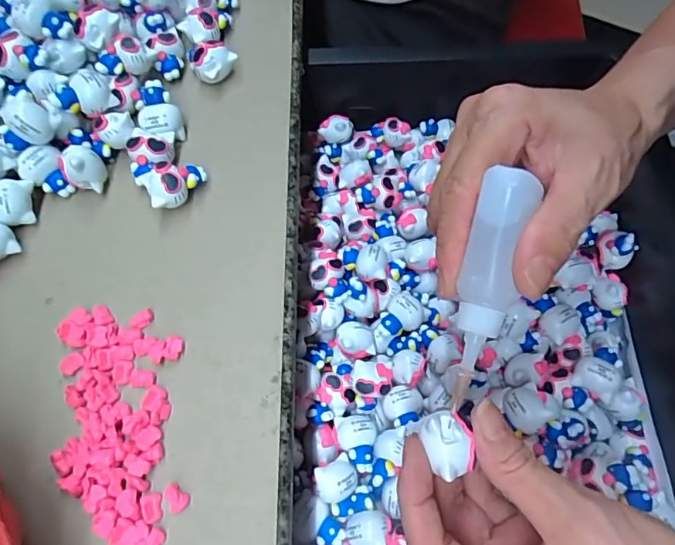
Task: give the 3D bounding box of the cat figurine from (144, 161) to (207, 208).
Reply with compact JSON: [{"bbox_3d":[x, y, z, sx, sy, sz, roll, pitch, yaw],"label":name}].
[{"bbox_3d":[-0.094,-0.052,0.287,0.025,0.020,0.034,38,72,18],"label":"cat figurine"}]

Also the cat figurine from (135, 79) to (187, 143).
[{"bbox_3d":[-0.109,-0.096,0.304,0.024,0.023,0.038,-30,67,-11],"label":"cat figurine"}]

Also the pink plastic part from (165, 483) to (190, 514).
[{"bbox_3d":[-0.073,0.101,0.224,0.013,0.004,0.009,38,72,19],"label":"pink plastic part"}]

